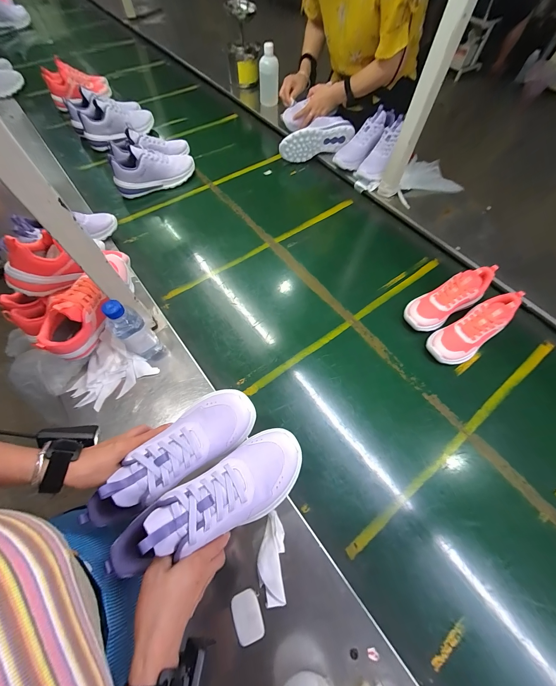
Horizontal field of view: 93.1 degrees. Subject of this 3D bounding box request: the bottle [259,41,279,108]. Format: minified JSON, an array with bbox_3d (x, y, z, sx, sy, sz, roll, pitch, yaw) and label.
[{"bbox_3d":[-0.038,-1.057,1.047,0.077,0.180,0.064,-2,63,-1],"label":"bottle"}]

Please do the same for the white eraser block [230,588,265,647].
[{"bbox_3d":[-0.047,0.423,0.407,0.042,0.012,0.058,-18,65,-9],"label":"white eraser block"}]

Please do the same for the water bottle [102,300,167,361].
[{"bbox_3d":[-0.295,-0.025,0.532,0.061,0.161,0.071,-34,69,-16],"label":"water bottle"}]

